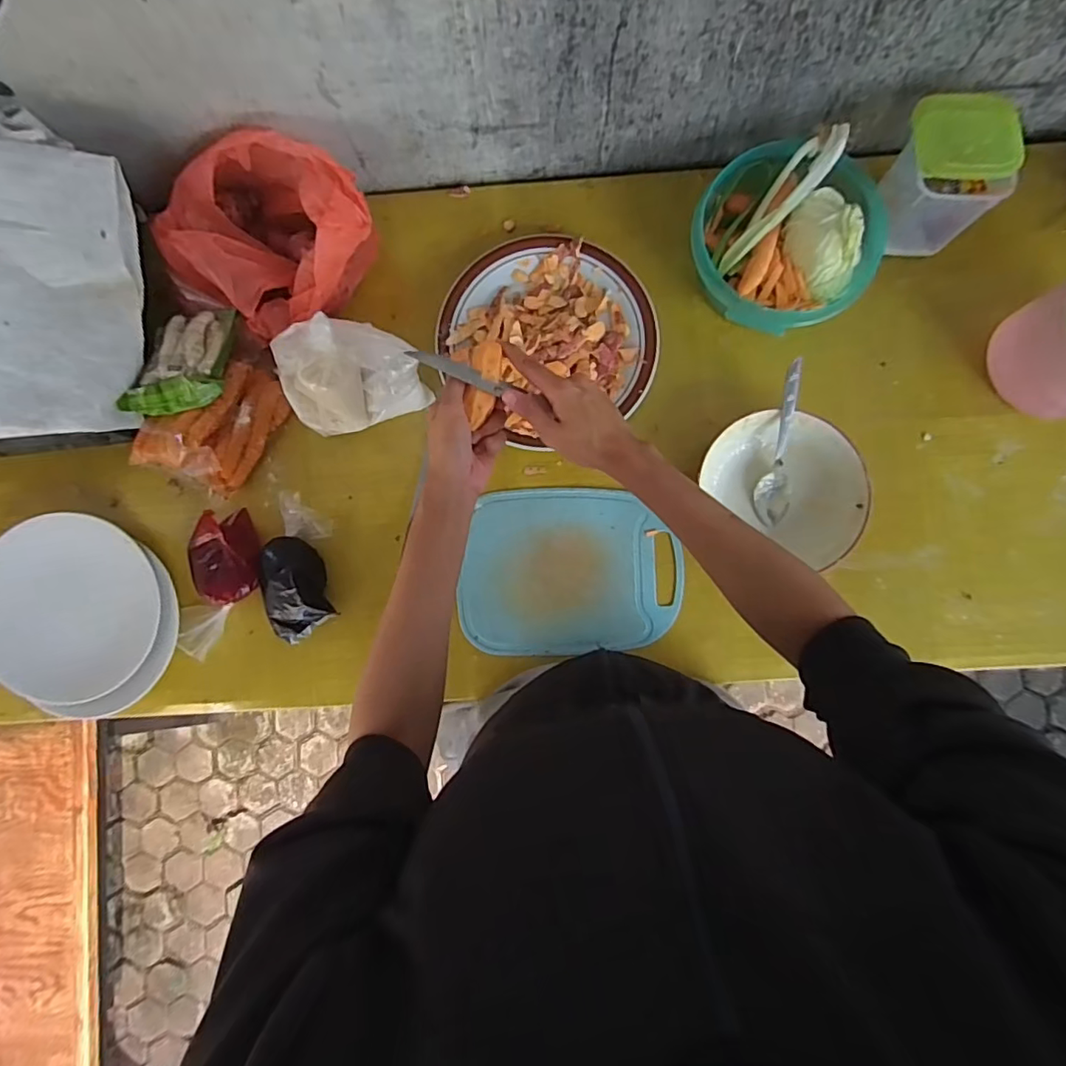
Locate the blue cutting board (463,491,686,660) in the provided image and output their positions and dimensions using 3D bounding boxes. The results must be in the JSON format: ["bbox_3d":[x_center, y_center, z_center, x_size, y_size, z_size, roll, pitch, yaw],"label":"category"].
[{"bbox_3d":[0.044,0.042,0.612,0.238,0.009,0.180,1,85,0],"label":"blue cutting board"}]

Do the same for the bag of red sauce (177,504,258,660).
[{"bbox_3d":[-0.344,0.055,0.599,0.075,0.037,0.157,4,87,3],"label":"bag of red sauce"}]

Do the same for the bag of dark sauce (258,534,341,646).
[{"bbox_3d":[-0.264,0.060,0.598,0.072,0.039,0.107,-24,86,1],"label":"bag of dark sauce"}]

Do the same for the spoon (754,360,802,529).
[{"bbox_3d":[0.265,-0.094,0.590,0.034,0.013,0.173,0,108,0],"label":"spoon"}]

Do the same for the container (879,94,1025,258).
[{"bbox_3d":[0.435,-0.383,0.597,0.092,0.117,0.102,-1,87,3],"label":"container"}]

